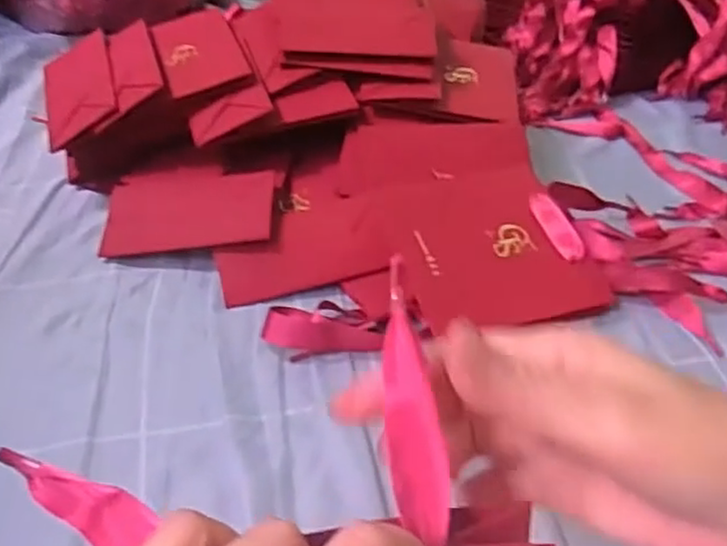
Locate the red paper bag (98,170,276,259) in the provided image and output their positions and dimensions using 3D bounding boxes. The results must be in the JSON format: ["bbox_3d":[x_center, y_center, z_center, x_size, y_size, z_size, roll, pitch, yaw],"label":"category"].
[{"bbox_3d":[-0.137,-0.053,0.558,0.137,0.011,0.083,-6,55,8],"label":"red paper bag"}]

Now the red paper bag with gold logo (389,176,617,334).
[{"bbox_3d":[0.094,-0.022,0.511,0.136,0.006,0.133,-8,53,-11],"label":"red paper bag with gold logo"}]

